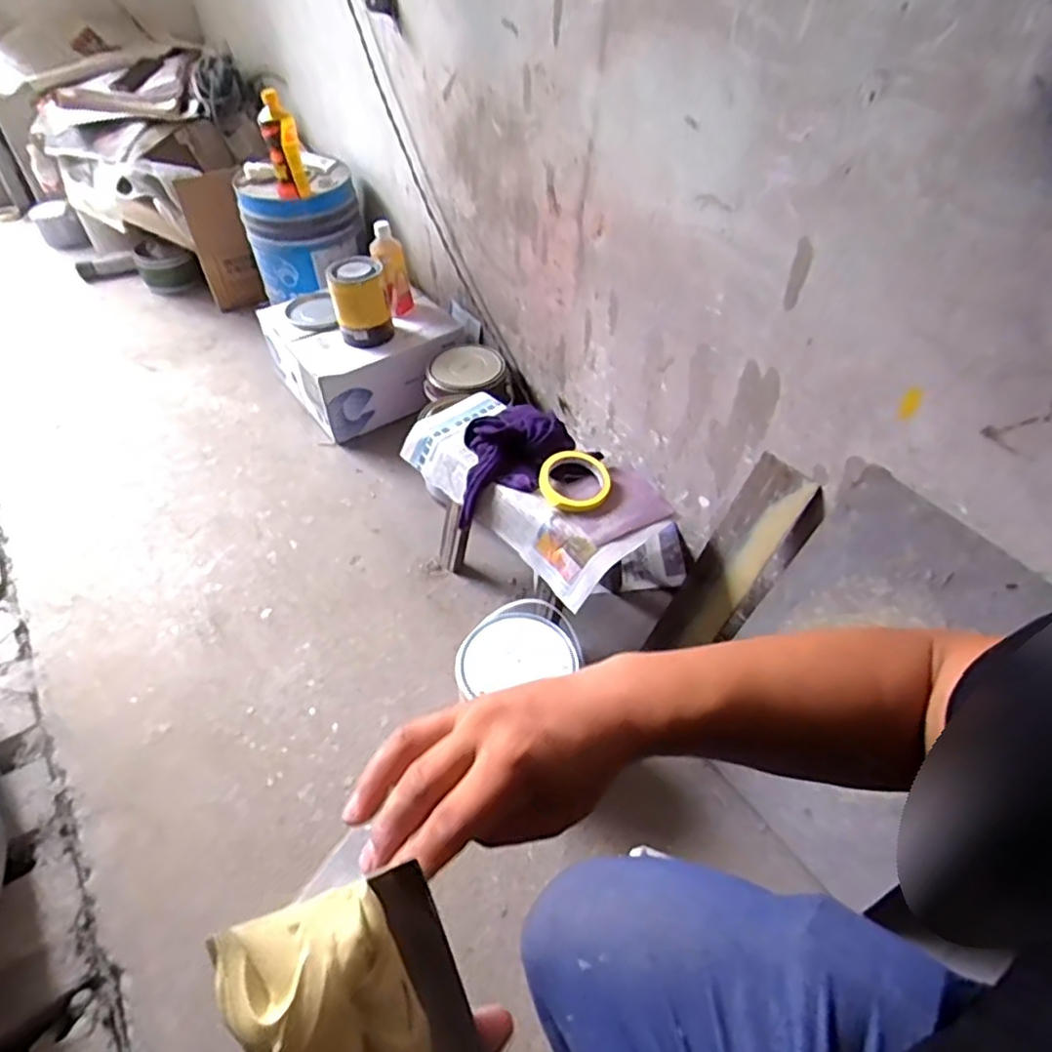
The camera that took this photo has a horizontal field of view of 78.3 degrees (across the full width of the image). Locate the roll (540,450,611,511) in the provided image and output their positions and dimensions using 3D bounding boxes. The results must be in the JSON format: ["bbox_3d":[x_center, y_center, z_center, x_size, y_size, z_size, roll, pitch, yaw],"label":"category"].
[{"bbox_3d":[0.069,-0.062,0.905,0.097,0.015,0.097,2,61,-4],"label":"roll"}]

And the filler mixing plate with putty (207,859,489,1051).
[{"bbox_3d":[-0.049,0.192,0.231,0.072,0.137,0.024,-27,12,-26],"label":"filler mixing plate with putty"}]

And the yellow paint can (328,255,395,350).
[{"bbox_3d":[-0.332,-0.449,1.306,0.113,0.145,0.096,-9,47,-12],"label":"yellow paint can"}]

